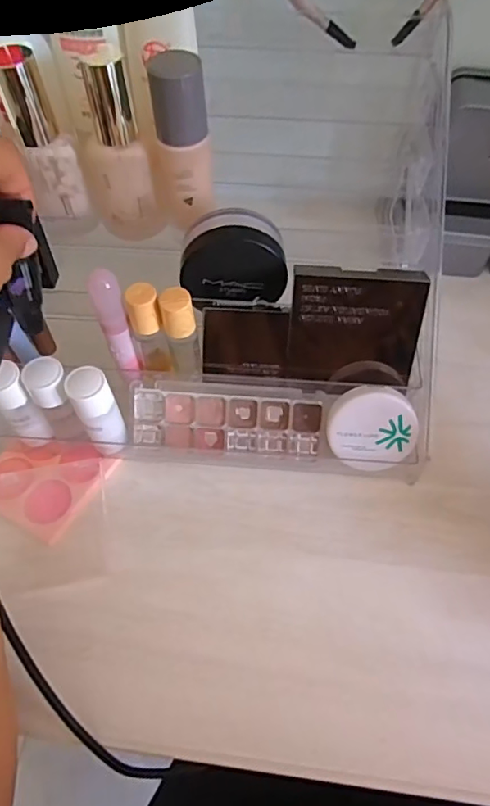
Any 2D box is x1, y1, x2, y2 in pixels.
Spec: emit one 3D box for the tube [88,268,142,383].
[{"bbox_3d":[-0.076,-0.043,0.318,0.016,0.087,0.014,-37,64,-21],"label":"tube"}]

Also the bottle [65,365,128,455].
[{"bbox_3d":[-0.092,0.008,0.339,0.023,0.074,0.024,-21,61,-13],"label":"bottle"}]

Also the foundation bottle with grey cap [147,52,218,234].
[{"bbox_3d":[-0.036,-0.154,0.313,0.031,0.086,0.026,-10,60,-7],"label":"foundation bottle with grey cap"}]

